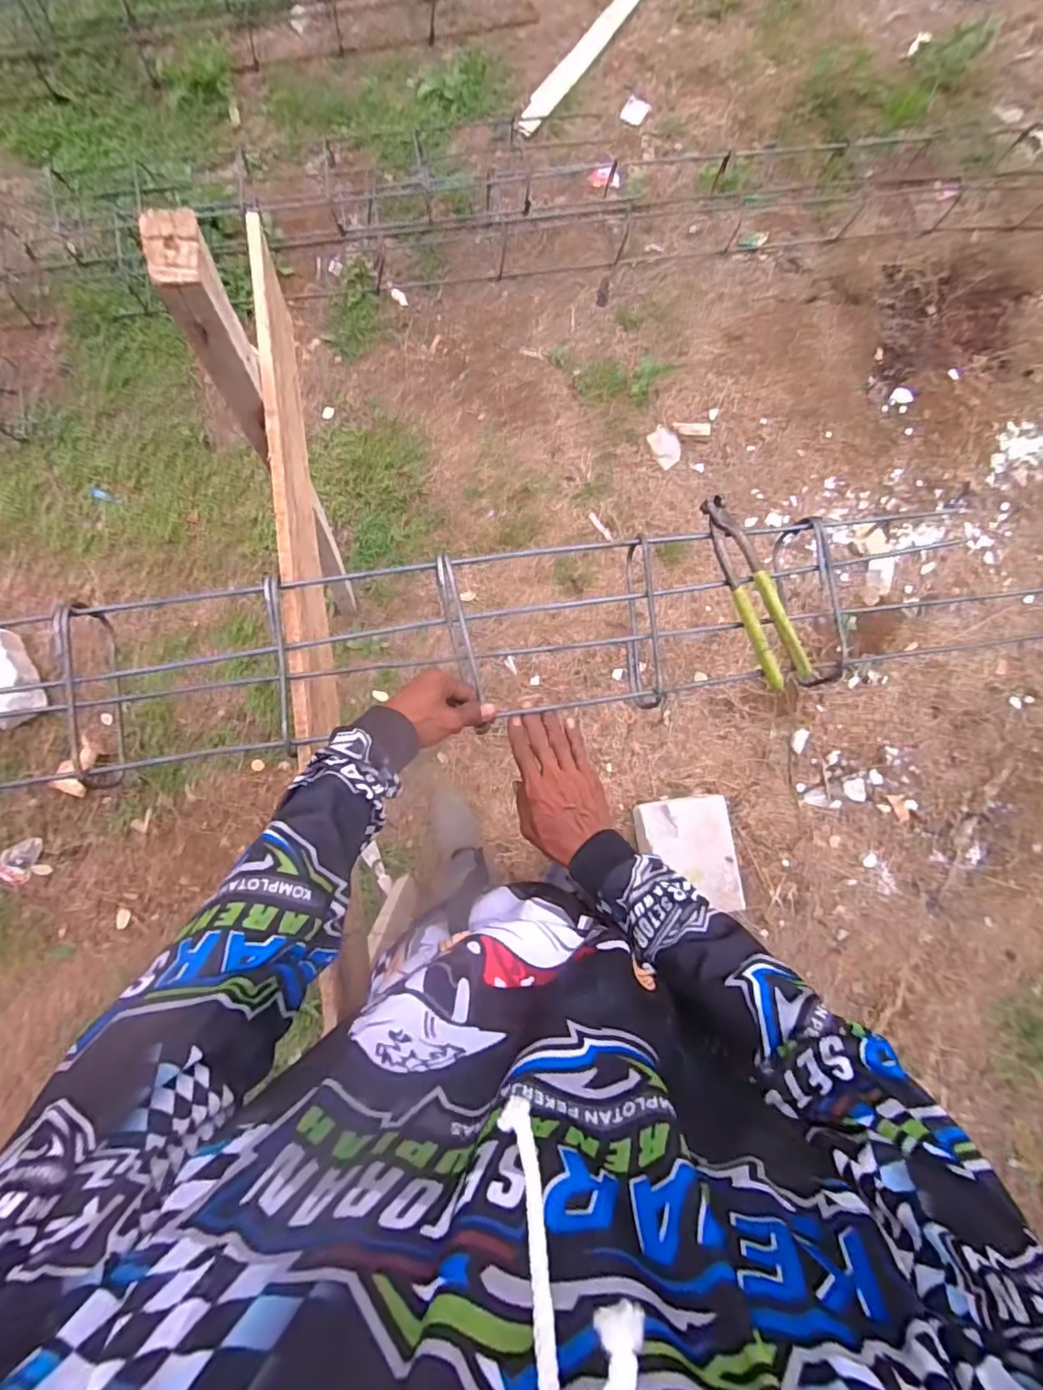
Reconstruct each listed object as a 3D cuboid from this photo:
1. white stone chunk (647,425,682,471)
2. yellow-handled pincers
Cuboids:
[{"bbox_3d":[0.375,-0.646,1.477,0.072,0.014,0.101,-36,88,-5],"label":"white stone chunk"},{"bbox_3d":[0.254,-0.116,0.616,0.051,0.029,0.219,-20,85,-5],"label":"yellow-handled pincers"}]

